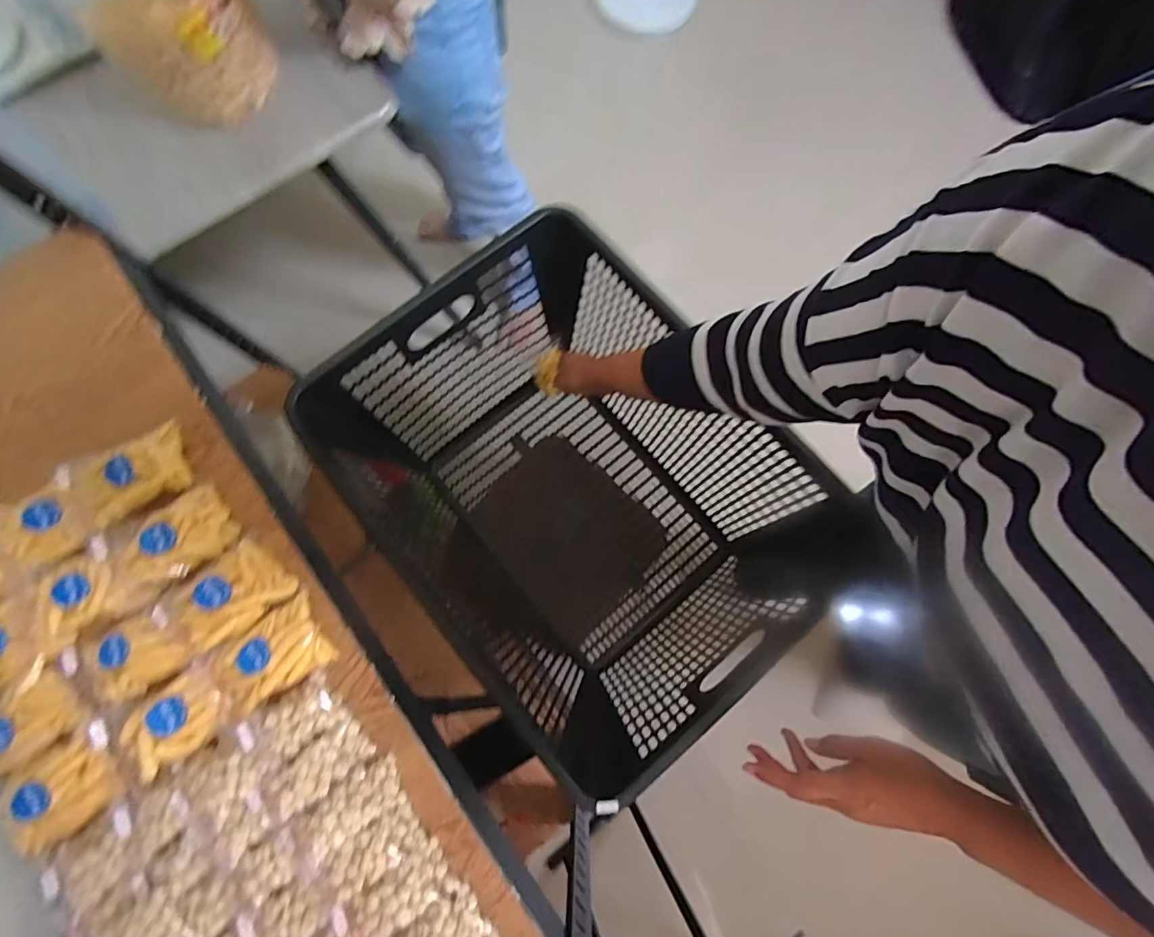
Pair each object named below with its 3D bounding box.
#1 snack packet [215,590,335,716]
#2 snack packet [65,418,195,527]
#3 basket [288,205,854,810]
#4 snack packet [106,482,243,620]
[{"bbox_3d":[-0.270,0.162,0.441,0.097,0.022,0.064,-32,78,-7],"label":"snack packet"},{"bbox_3d":[-0.420,0.004,0.473,0.095,0.023,0.070,-29,78,-6],"label":"snack packet"},{"bbox_3d":[-0.005,0.038,0.701,0.430,0.325,0.550,-44,80,-9],"label":"basket"},{"bbox_3d":[-0.378,0.070,0.463,0.114,0.028,0.067,-36,79,-8],"label":"snack packet"}]

